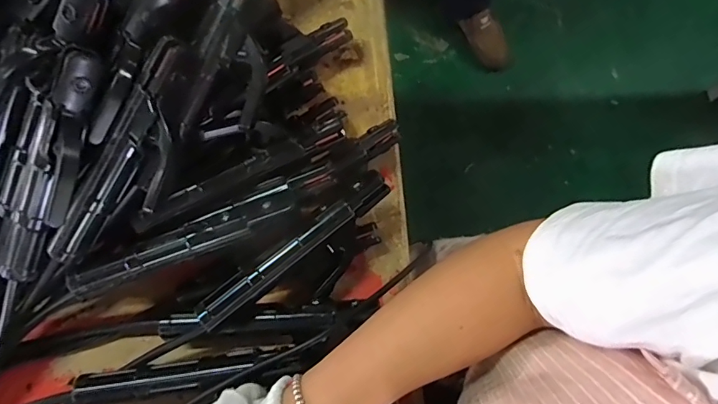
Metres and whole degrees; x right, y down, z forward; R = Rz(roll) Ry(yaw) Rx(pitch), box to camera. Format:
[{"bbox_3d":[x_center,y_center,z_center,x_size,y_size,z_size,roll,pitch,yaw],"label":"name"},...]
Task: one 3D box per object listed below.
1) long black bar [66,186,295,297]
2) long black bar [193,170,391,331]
[{"bbox_3d":[-0.143,0.031,0.383,0.188,0.021,0.031,-23,78,-4],"label":"long black bar"},{"bbox_3d":[-0.054,0.039,0.401,0.190,0.016,0.024,-38,79,-6],"label":"long black bar"}]

